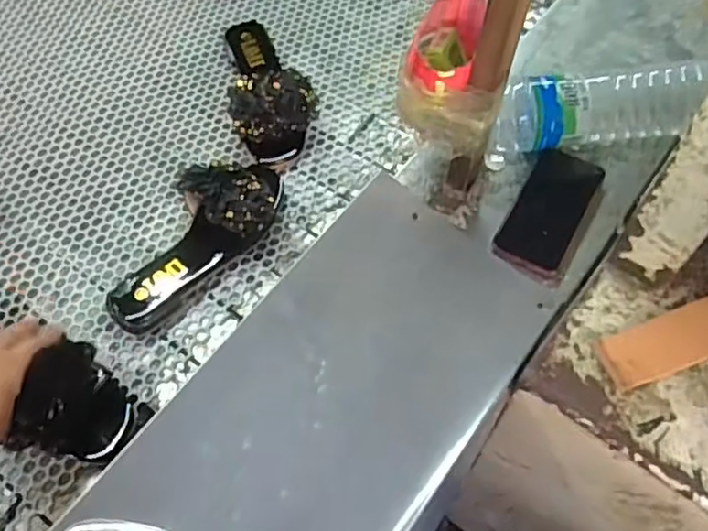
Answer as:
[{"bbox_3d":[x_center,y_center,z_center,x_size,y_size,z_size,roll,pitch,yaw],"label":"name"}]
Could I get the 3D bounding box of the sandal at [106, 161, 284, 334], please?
[{"bbox_3d":[-0.176,-0.038,0.709,0.100,0.070,0.247,40,68,19],"label":"sandal"}]

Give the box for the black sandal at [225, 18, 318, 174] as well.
[{"bbox_3d":[-0.108,-0.236,0.821,0.096,0.068,0.219,-7,61,-5],"label":"black sandal"}]

